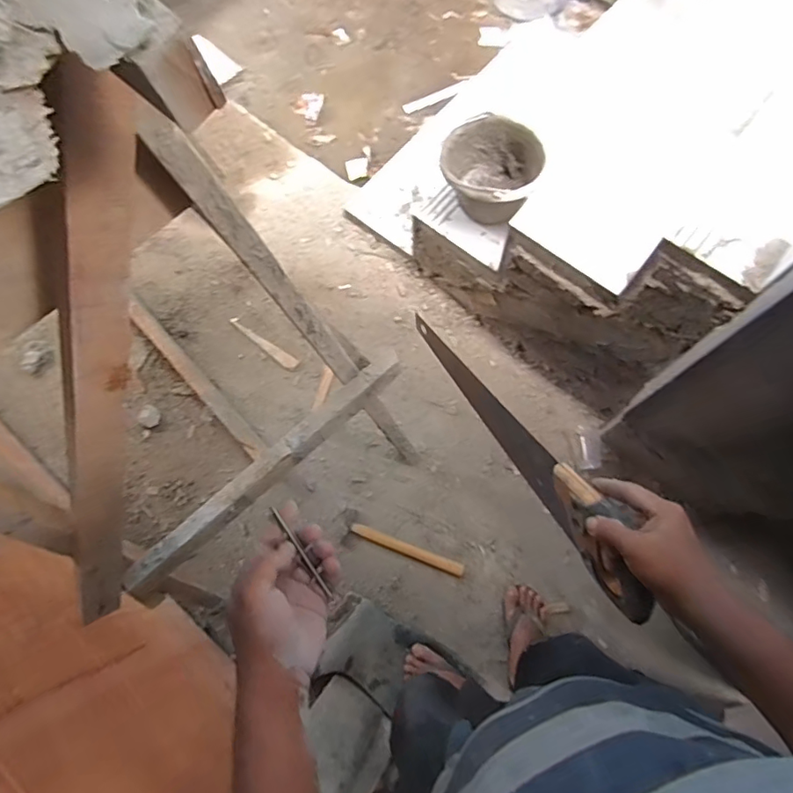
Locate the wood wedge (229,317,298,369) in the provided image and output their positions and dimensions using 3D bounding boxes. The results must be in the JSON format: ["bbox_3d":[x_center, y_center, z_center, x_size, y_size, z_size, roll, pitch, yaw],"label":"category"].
[{"bbox_3d":[-0.396,-0.157,1.590,0.252,0.015,0.040,34,76,12],"label":"wood wedge"}]

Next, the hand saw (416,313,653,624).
[{"bbox_3d":[0.151,0.046,0.680,0.038,0.110,0.501,-27,48,-7],"label":"hand saw"}]

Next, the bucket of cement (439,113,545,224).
[{"bbox_3d":[0.230,-0.546,1.316,0.229,0.154,0.227,-1,72,2],"label":"bucket of cement"}]

